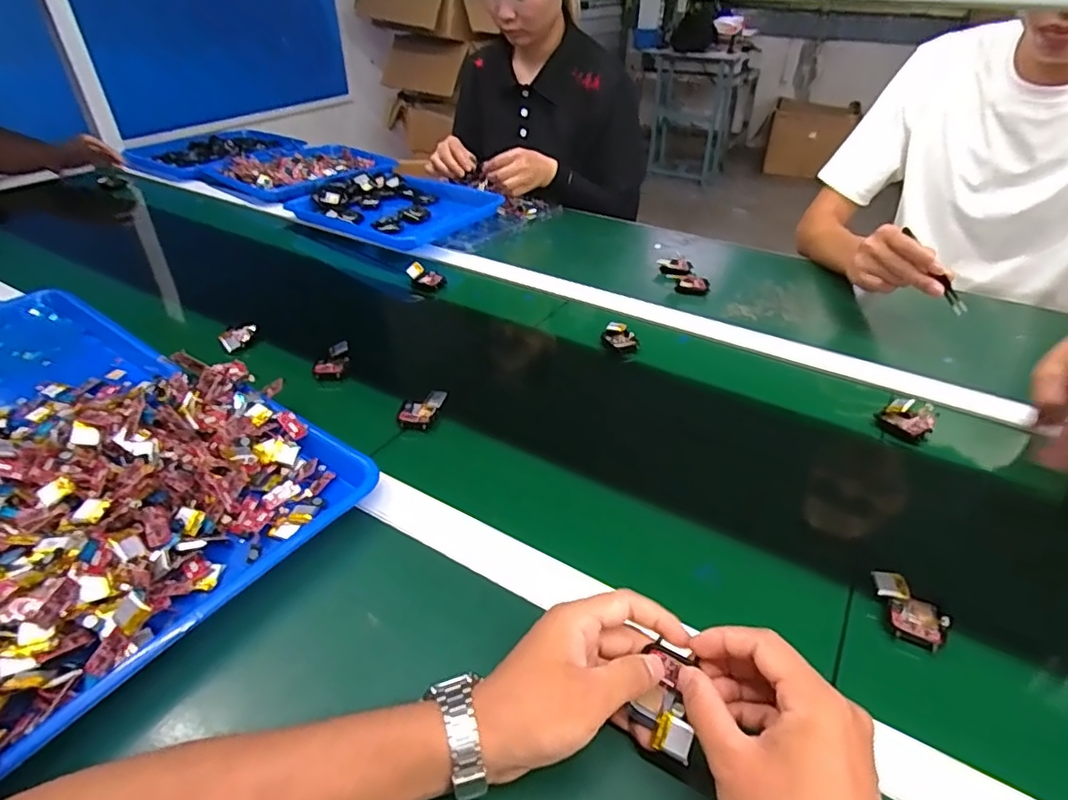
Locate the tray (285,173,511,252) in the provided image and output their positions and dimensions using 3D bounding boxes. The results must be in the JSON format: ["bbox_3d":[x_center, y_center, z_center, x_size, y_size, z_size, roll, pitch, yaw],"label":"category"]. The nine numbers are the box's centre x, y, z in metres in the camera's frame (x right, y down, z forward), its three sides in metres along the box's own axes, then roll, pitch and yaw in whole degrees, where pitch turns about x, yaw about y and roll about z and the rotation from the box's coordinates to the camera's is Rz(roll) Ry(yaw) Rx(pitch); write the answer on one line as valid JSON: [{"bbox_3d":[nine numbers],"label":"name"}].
[{"bbox_3d":[-0.243,-0.342,1.026,0.335,0.031,0.265,25,43,25],"label":"tray"}]

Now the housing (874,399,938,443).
[{"bbox_3d":[0.380,0.019,0.592,0.049,0.027,0.035,32,47,32],"label":"housing"}]

